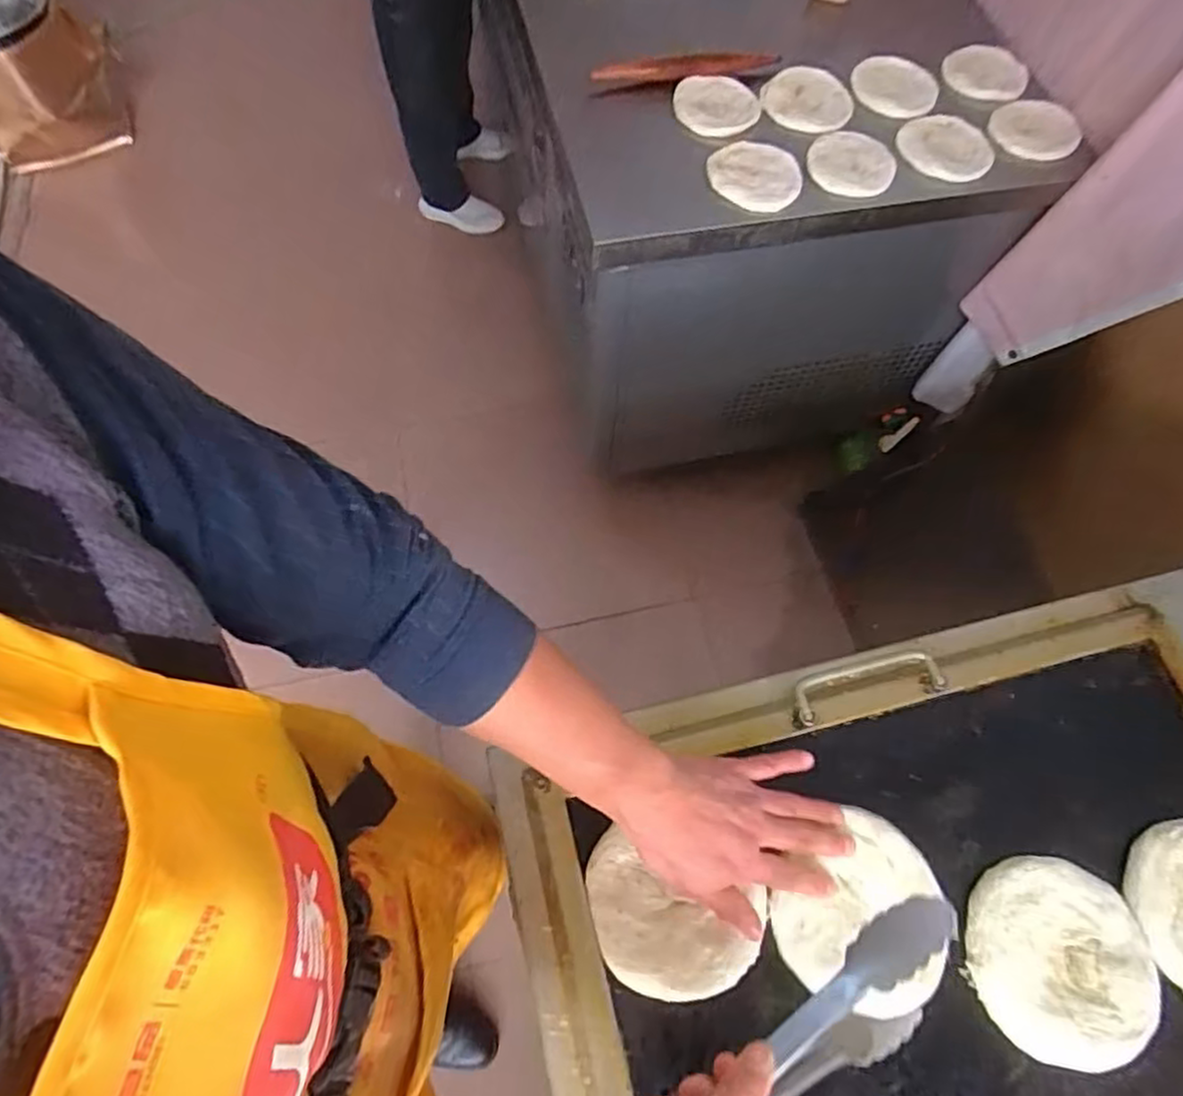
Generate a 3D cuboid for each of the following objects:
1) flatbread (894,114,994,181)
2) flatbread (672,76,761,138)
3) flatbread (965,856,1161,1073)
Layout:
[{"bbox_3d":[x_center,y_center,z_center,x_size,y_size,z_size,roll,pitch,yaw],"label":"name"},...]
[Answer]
[{"bbox_3d":[0.525,-0.593,1.039,0.132,0.020,0.132,0,64,-1],"label":"flatbread"},{"bbox_3d":[0.189,-0.668,1.059,0.127,0.015,0.098,18,89,1],"label":"flatbread"},{"bbox_3d":[0.344,0.303,0.520,0.126,0.020,0.130,8,65,3],"label":"flatbread"}]

